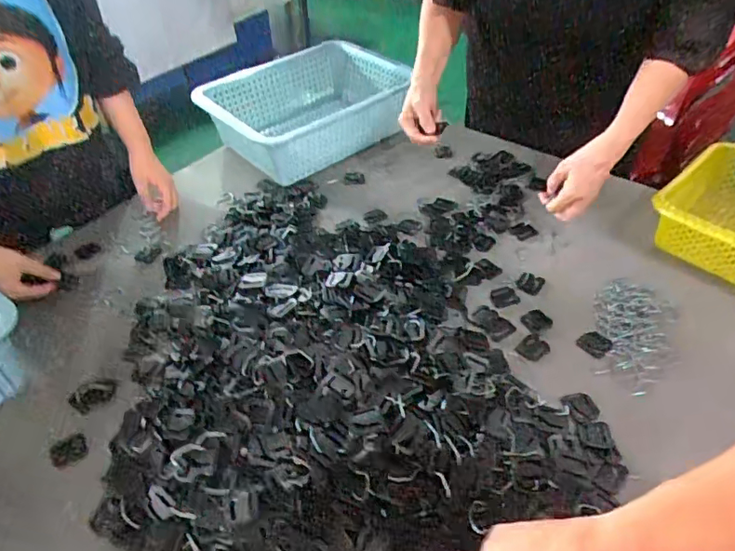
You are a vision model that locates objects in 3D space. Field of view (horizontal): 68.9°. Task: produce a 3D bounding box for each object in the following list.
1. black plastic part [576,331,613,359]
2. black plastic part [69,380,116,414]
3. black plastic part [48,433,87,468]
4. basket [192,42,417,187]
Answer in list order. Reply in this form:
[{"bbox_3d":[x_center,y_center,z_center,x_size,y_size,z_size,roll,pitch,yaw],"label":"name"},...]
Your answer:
[{"bbox_3d":[0.303,0.091,0.714,0.045,0.006,0.038,-34,51,-27],"label":"black plastic part"},{"bbox_3d":[-0.352,0.152,0.686,0.056,0.007,0.043,-21,46,-17],"label":"black plastic part"},{"bbox_3d":[-0.351,0.206,0.629,0.041,0.008,0.037,-25,47,-20],"label":"black plastic part"},{"bbox_3d":[-0.118,-0.336,1.067,0.358,0.122,0.262,-33,51,-27],"label":"basket"}]

